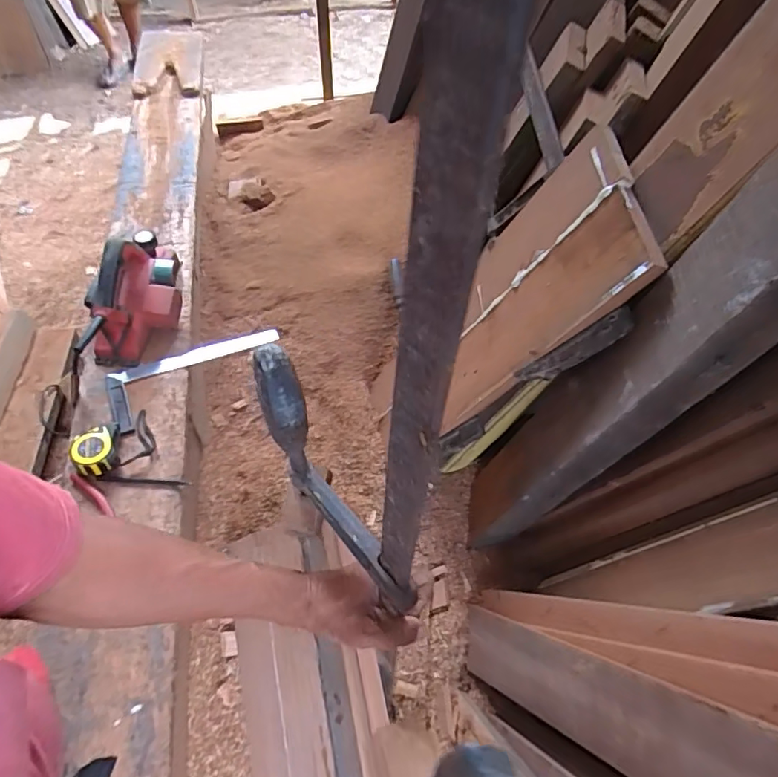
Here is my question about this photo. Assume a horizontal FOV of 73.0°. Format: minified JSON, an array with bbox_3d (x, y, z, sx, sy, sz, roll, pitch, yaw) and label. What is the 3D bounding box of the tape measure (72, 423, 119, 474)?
[{"bbox_3d":[-0.454,0.094,0.815,0.064,0.043,0.079,-11,53,-9],"label":"tape measure"}]

